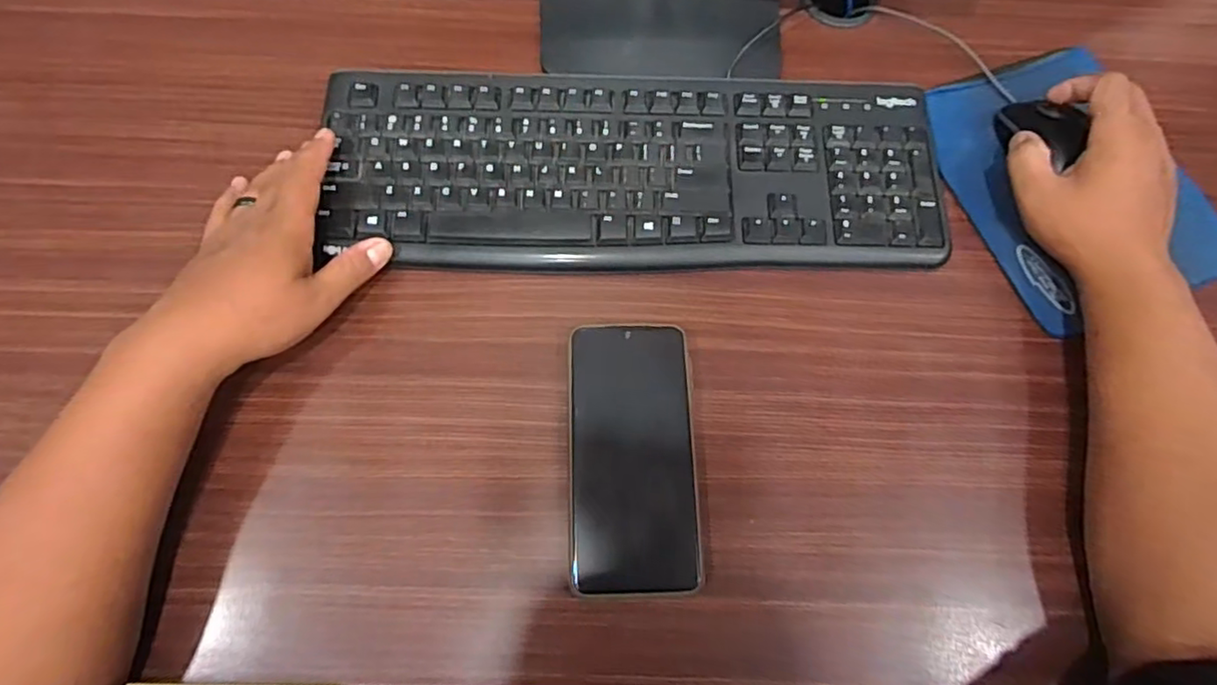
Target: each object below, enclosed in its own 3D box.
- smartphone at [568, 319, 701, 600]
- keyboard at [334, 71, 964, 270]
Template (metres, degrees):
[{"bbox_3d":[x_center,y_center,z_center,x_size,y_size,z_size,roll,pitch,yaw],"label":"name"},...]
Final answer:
[{"bbox_3d":[0.016,0.067,0.387,0.077,0.014,0.161,0,72,-2],"label":"smartphone"},{"bbox_3d":[0.021,-0.122,0.446,0.421,0.015,0.149,1,72,-2],"label":"keyboard"}]

